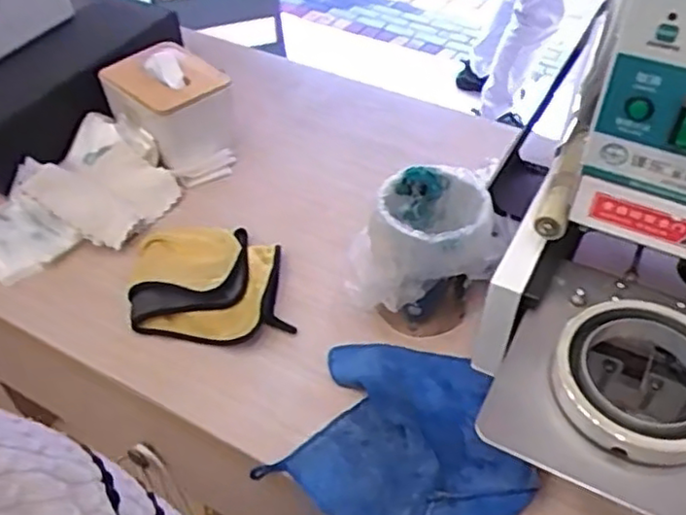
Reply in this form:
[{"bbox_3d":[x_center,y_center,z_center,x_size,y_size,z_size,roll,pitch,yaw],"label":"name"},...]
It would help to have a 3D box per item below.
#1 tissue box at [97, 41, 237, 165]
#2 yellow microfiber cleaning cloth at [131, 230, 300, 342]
[{"bbox_3d":[-0.227,-0.200,0.920,0.133,0.106,0.164,-34,55,-27],"label":"tissue box"},{"bbox_3d":[-0.149,0.027,0.748,0.157,0.031,0.148,-8,47,-7],"label":"yellow microfiber cleaning cloth"}]

